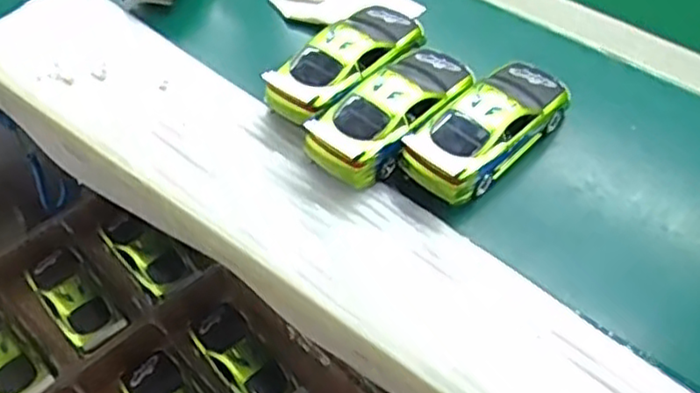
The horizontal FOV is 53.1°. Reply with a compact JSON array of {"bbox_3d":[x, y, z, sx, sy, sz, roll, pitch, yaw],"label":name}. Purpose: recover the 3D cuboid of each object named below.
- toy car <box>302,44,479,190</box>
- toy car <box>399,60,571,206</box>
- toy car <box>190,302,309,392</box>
[{"bbox_3d":[0.031,-0.060,0.460,0.055,0.031,0.130,34,57,24],"label":"toy car"},{"bbox_3d":[0.093,-0.049,0.453,0.052,0.035,0.132,38,59,26],"label":"toy car"},{"bbox_3d":[-0.091,0.135,0.597,0.047,0.029,0.130,-32,58,-25],"label":"toy car"}]

